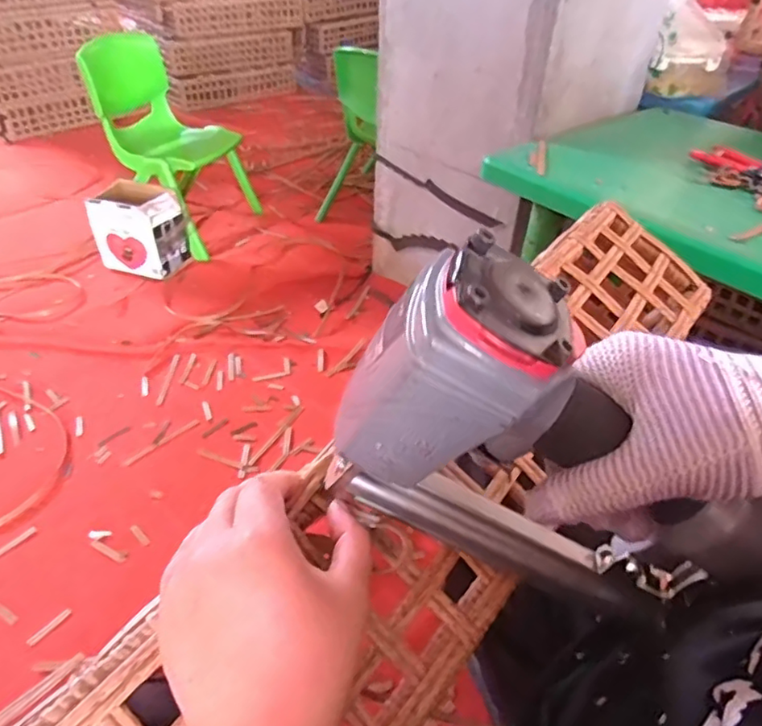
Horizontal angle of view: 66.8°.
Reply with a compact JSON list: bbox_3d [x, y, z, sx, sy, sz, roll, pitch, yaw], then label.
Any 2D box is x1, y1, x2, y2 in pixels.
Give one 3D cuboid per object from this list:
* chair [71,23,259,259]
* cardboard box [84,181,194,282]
[{"bbox_3d":[-0.601,-0.673,1.734,0.335,0.501,0.374,19,42,19],"label":"chair"},{"bbox_3d":[-0.683,-0.386,1.660,0.199,0.231,0.152,13,42,11],"label":"cardboard box"}]

